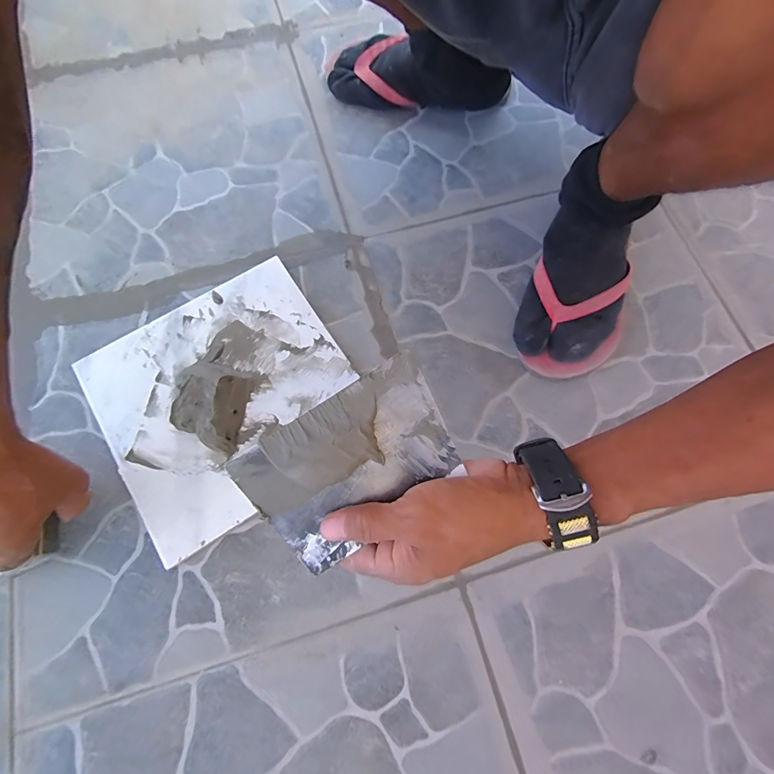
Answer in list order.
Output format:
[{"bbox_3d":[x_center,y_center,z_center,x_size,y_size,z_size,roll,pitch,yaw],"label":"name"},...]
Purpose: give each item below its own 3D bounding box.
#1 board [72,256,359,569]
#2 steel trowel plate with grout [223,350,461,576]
[{"bbox_3d":[-0.172,0.004,0.400,0.250,0.029,0.239,-34,76,-11],"label":"board"},{"bbox_3d":[-0.025,0.049,0.244,0.135,0.014,0.090,-36,90,1],"label":"steel trowel plate with grout"}]

